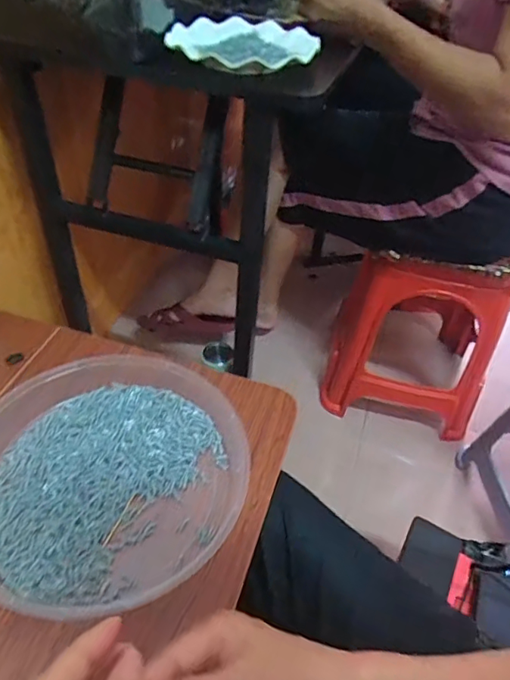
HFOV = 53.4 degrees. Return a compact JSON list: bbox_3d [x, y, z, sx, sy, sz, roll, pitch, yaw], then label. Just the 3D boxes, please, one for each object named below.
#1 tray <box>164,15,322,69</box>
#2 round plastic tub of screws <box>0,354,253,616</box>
[{"bbox_3d":[-0.013,-0.374,0.639,0.182,0.022,0.169,9,44,3],"label":"tray"},{"bbox_3d":[-0.131,0.108,0.431,0.217,0.038,0.229,3,44,-3],"label":"round plastic tub of screws"}]

